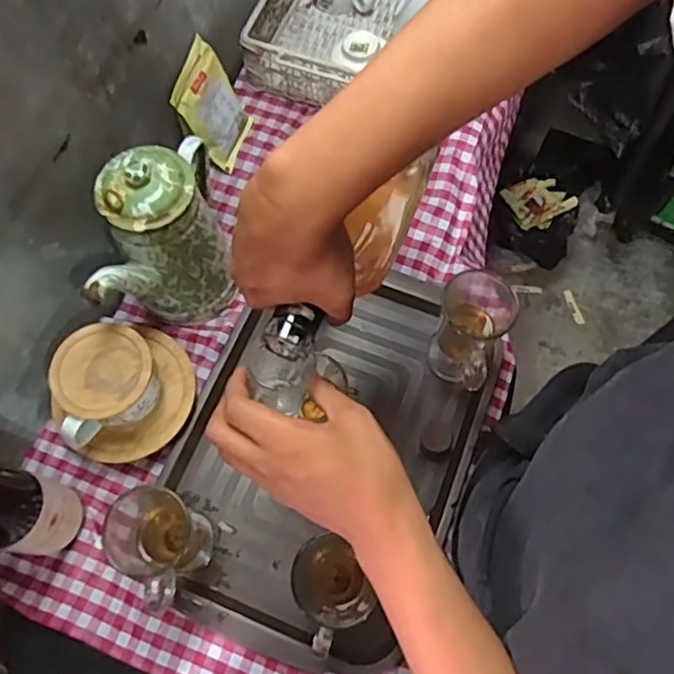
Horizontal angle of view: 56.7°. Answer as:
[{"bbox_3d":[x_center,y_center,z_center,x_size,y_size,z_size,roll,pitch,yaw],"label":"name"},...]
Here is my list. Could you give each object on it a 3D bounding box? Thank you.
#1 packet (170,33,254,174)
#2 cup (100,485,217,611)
[{"bbox_3d":[-0.152,-0.284,0.771,0.017,0.123,0.098,13,75,35],"label":"packet"},{"bbox_3d":[-0.176,0.202,0.606,0.081,0.123,0.095,31,71,12],"label":"cup"}]

